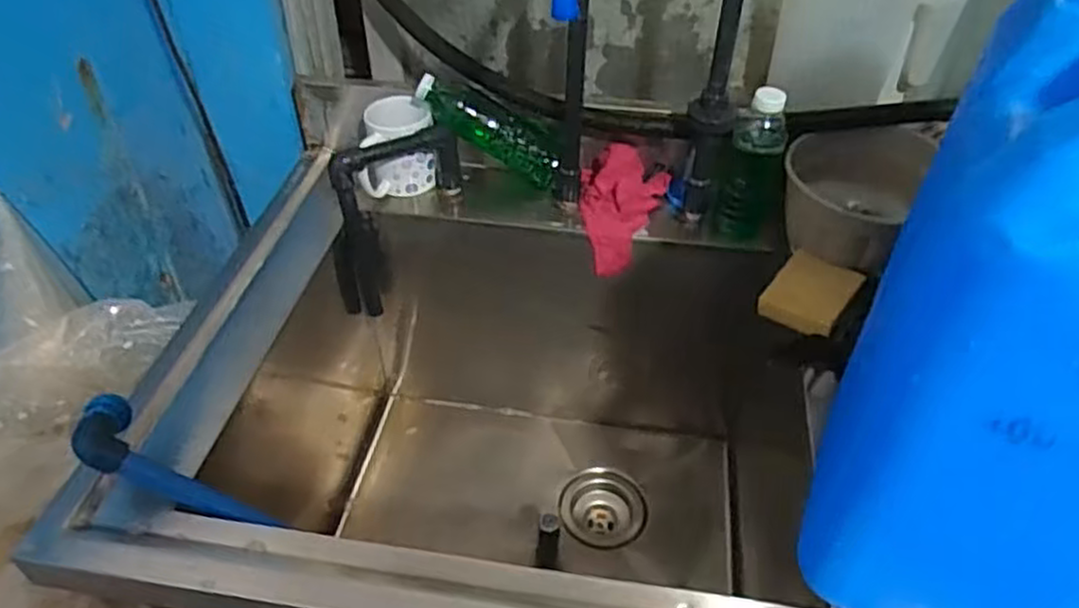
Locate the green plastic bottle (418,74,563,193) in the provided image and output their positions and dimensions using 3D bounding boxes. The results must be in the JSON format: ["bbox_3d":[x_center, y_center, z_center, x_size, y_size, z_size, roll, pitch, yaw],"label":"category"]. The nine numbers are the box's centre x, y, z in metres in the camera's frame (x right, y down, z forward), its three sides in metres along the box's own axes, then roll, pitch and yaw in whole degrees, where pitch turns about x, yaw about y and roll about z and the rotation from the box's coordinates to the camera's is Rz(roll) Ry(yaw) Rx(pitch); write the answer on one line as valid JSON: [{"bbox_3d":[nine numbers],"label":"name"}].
[{"bbox_3d":[-0.059,-0.210,0.897,0.188,0.054,0.053,30,42,-11],"label":"green plastic bottle"}]

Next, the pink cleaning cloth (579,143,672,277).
[{"bbox_3d":[0.092,-0.118,0.904,0.094,0.034,0.150,26,76,3],"label":"pink cleaning cloth"}]

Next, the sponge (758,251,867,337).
[{"bbox_3d":[0.280,-0.013,0.773,0.078,0.027,0.091,27,48,26],"label":"sponge"}]

